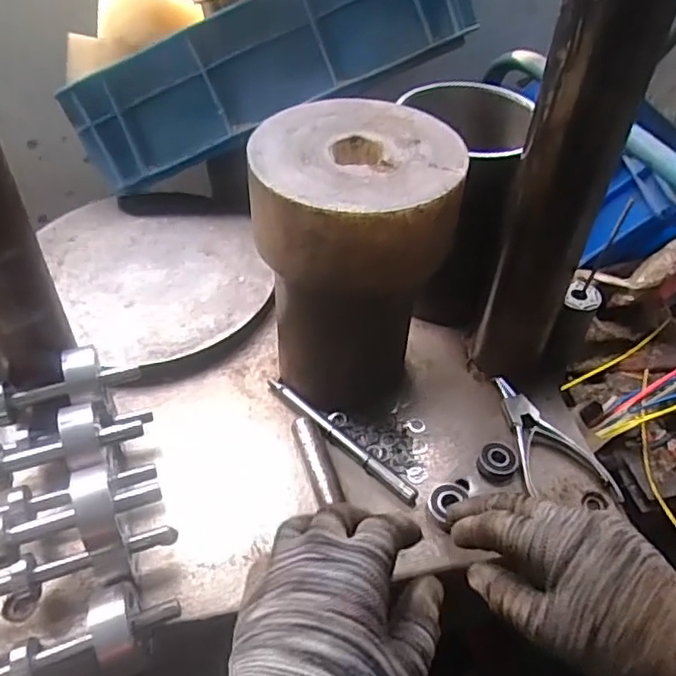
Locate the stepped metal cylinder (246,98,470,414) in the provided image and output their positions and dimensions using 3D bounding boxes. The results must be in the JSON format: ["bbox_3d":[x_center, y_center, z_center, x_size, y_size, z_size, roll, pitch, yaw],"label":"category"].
[{"bbox_3d":[0.011,-0.050,0.503,0.140,0.219,0.143,-3,46,-6],"label":"stepped metal cylinder"}]

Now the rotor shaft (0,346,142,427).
[{"bbox_3d":[-0.222,0.037,0.438,0.158,0.032,0.037,-8,47,-10],"label":"rotor shaft"}]

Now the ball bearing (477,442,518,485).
[{"bbox_3d":[0.128,0.101,0.509,0.029,0.015,0.030,1,46,-1],"label":"ball bearing"}]

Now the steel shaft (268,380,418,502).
[{"bbox_3d":[-0.001,0.080,0.520,0.162,0.013,0.012,35,54,28],"label":"steel shaft"}]

